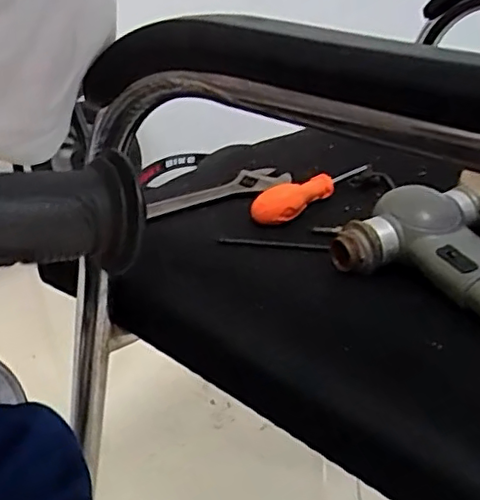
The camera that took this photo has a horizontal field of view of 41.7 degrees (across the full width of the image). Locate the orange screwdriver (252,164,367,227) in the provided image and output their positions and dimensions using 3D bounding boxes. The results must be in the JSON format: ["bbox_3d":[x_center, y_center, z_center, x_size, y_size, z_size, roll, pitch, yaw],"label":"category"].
[{"bbox_3d":[0.065,-0.055,0.595,0.026,0.024,0.153,25,37,34],"label":"orange screwdriver"}]

